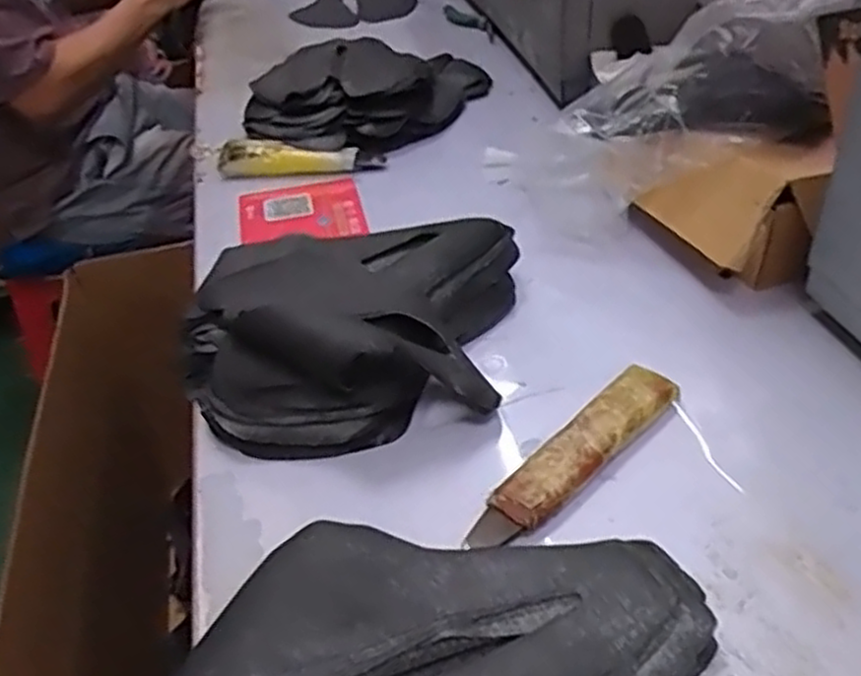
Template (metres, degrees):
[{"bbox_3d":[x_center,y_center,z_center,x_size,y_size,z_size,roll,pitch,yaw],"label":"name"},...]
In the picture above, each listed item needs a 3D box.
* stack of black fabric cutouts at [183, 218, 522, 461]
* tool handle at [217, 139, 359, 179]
[{"bbox_3d":[-0.055,-0.020,0.561,0.241,0.080,0.207,-3,39,2],"label":"stack of black fabric cutouts"},{"bbox_3d":[-0.151,-0.191,0.806,0.139,0.033,0.021,-3,39,3],"label":"tool handle"}]

